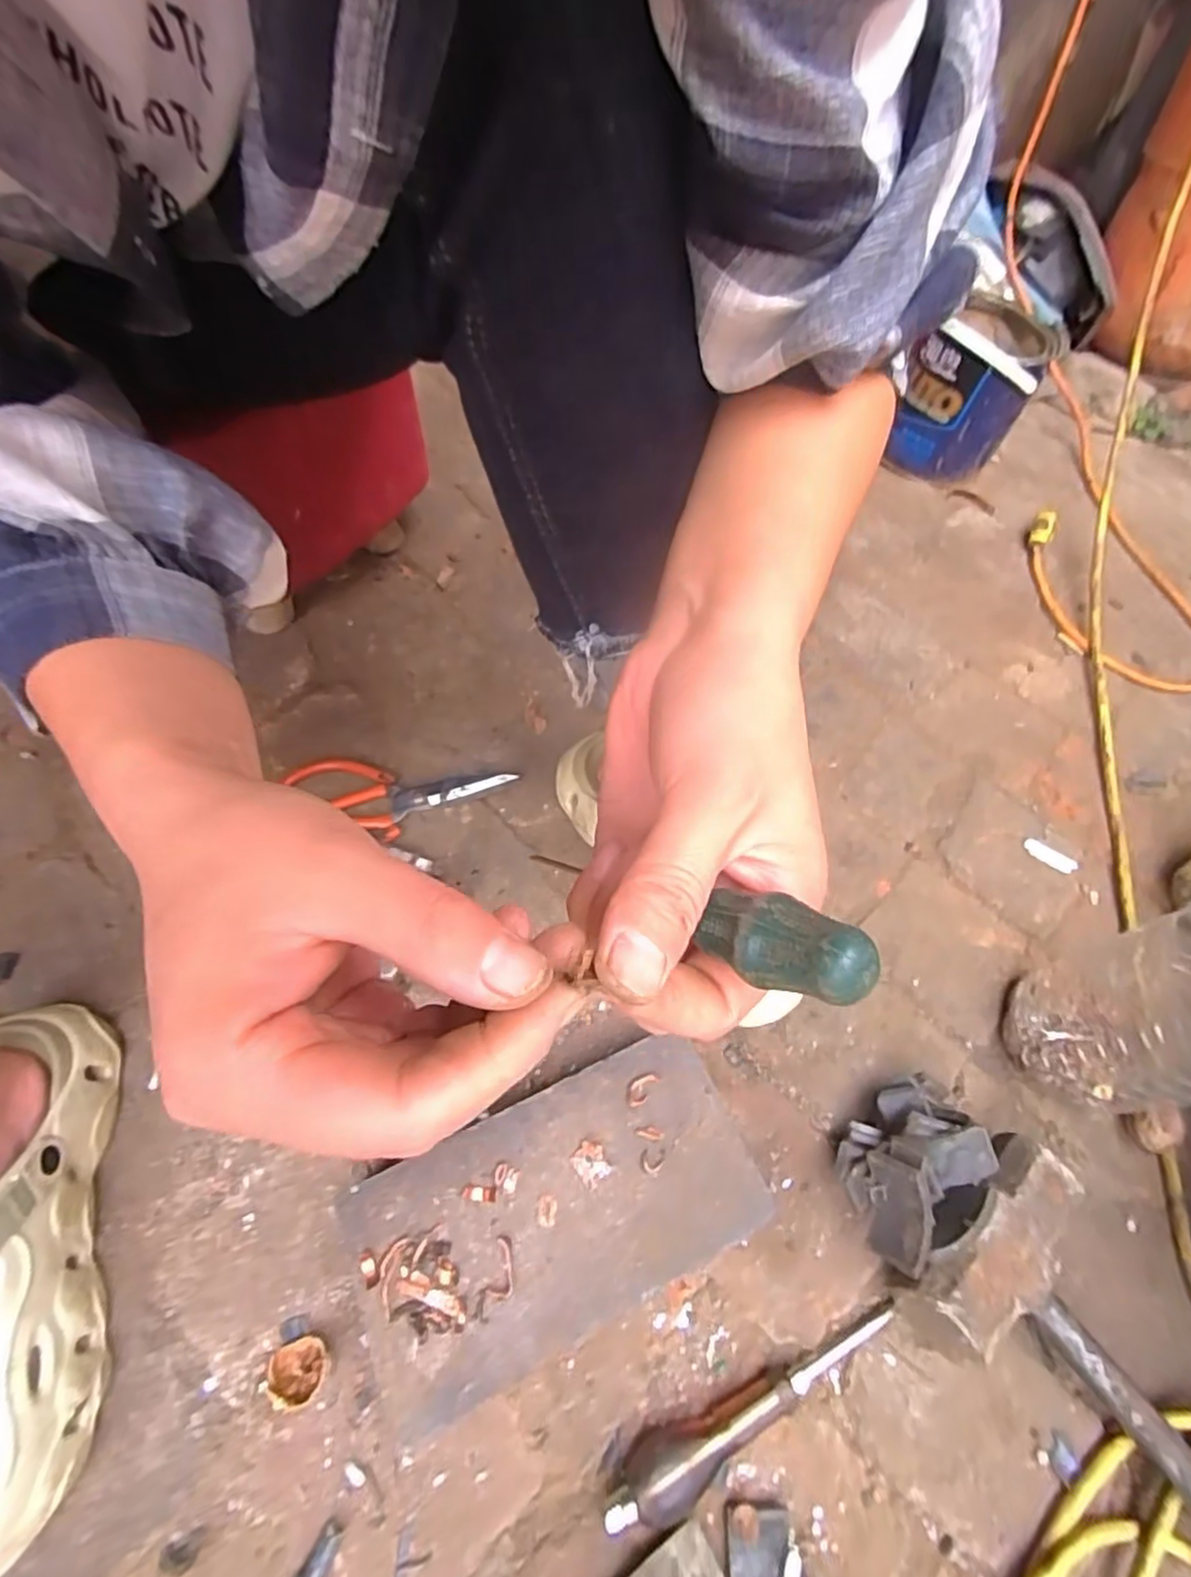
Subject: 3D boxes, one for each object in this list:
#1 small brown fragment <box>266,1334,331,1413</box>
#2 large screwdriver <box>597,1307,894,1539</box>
[{"bbox_3d":[-0.160,0.314,0.356,0.032,0.017,0.028,-11,60,-11],"label":"small brown fragment"},{"bbox_3d":[0.089,0.336,0.358,0.183,0.031,0.028,-20,61,-16],"label":"large screwdriver"}]

